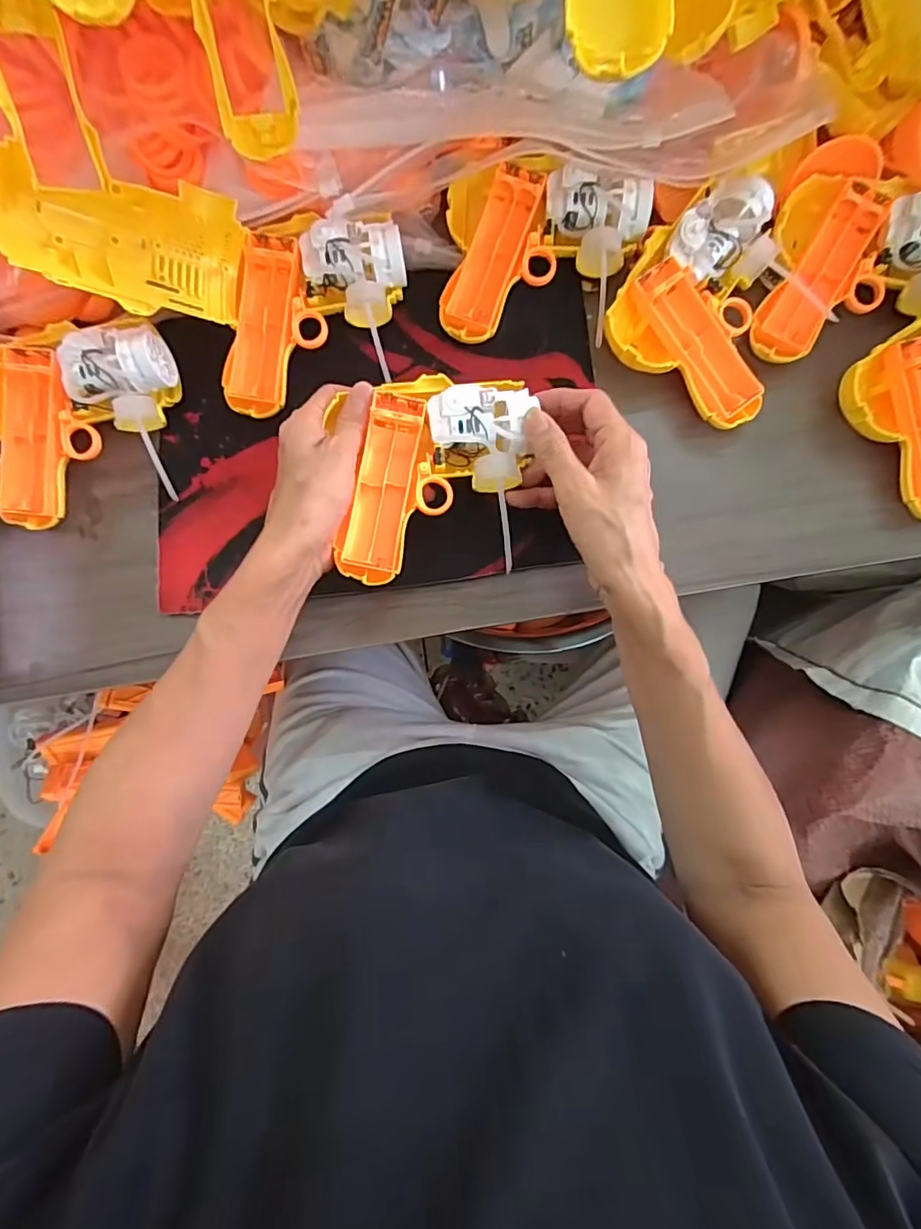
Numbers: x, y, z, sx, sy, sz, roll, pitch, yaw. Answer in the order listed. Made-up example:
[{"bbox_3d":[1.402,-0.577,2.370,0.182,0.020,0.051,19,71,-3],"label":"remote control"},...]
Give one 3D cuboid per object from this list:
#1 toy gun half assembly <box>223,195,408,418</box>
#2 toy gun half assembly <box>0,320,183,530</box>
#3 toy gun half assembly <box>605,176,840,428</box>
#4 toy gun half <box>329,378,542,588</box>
[{"bbox_3d":[-0.100,-0.207,0.372,0.108,0.041,0.139,8,85,2],"label":"toy gun half assembly"},{"bbox_3d":[-0.260,-0.132,0.368,0.134,0.045,0.118,-14,85,0],"label":"toy gun half assembly"},{"bbox_3d":[0.176,-0.212,0.367,0.124,0.039,0.136,35,87,4],"label":"toy gun half assembly"},{"bbox_3d":[-0.016,-0.088,0.340,0.120,0.023,0.123,-4,85,1],"label":"toy gun half"}]

